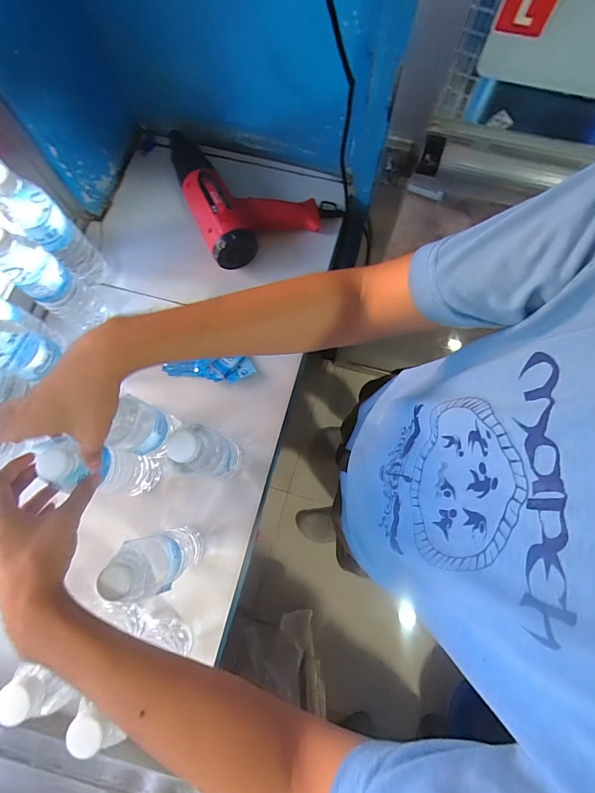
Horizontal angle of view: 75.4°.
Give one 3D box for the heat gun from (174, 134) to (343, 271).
[{"bbox_3d":[-0.074,-0.345,0.643,0.223,0.089,0.211,-29,78,-7],"label":"heat gun"}]

